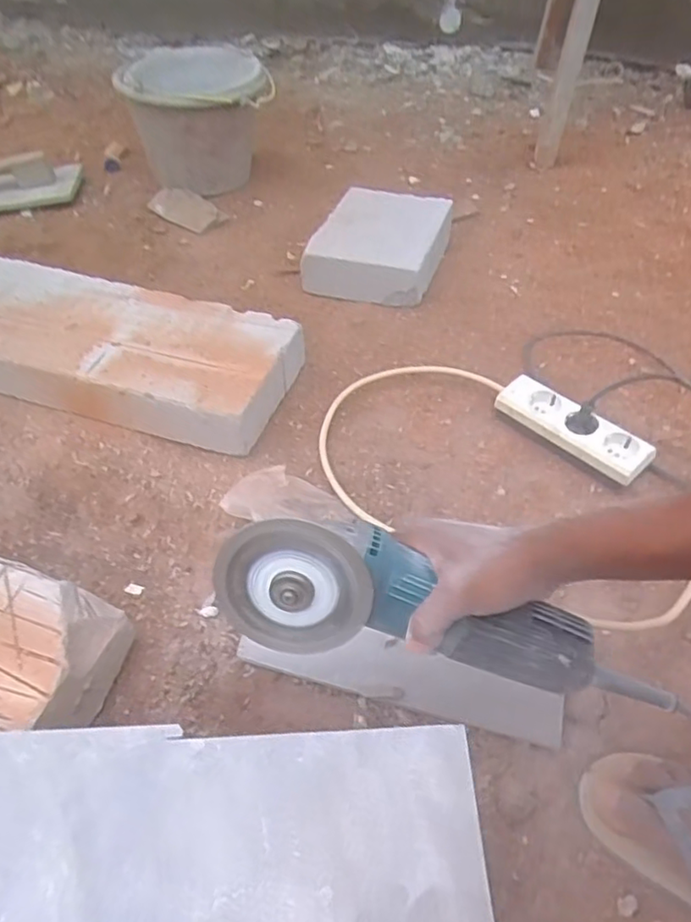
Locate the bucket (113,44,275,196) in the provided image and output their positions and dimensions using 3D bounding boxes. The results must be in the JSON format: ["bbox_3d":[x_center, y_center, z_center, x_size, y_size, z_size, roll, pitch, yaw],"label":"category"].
[{"bbox_3d":[-0.279,-0.682,1.262,0.249,0.203,0.254,0,47,0],"label":"bucket"}]

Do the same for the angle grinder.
[{"bbox_3d":[0.076,0.102,0.444,0.324,0.087,0.085,17,50,-6],"label":"angle grinder"}]

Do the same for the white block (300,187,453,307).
[{"bbox_3d":[0.058,-0.375,1.069,0.227,0.082,0.261,16,52,15],"label":"white block"}]

